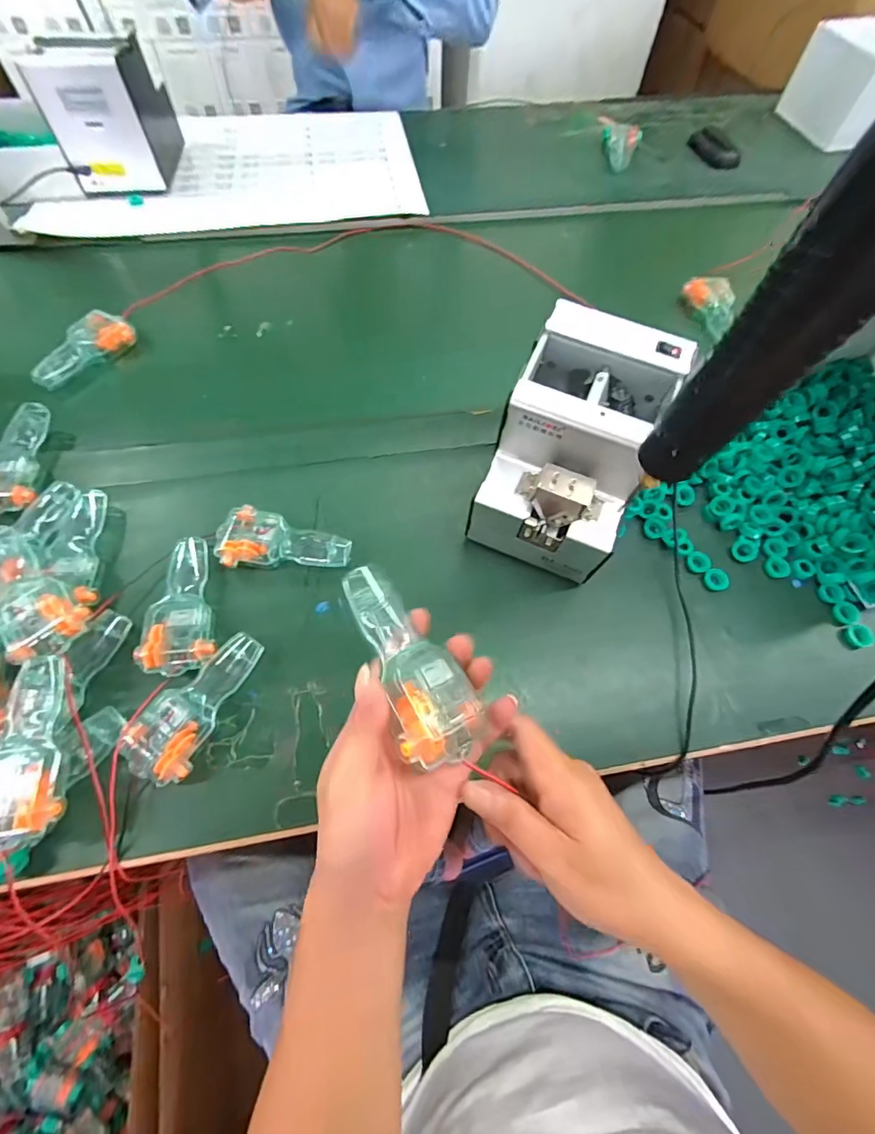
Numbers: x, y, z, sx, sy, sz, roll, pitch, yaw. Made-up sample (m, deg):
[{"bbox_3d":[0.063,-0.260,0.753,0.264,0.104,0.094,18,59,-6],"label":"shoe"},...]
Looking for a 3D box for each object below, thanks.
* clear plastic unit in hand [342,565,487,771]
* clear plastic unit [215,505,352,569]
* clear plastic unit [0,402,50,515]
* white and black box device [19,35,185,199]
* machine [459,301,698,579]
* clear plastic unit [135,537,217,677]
[{"bbox_3d":[-0.017,0.055,0.274,0.050,0.040,0.125,-27,71,-15],"label":"clear plastic unit in hand"},{"bbox_3d":[-0.148,-0.027,0.441,0.126,0.031,0.060,0,64,-2],"label":"clear plastic unit"},{"bbox_3d":[-0.430,-0.111,0.453,0.055,0.021,0.120,-7,64,-6],"label":"clear plastic unit"},{"bbox_3d":[-0.482,-0.679,0.676,0.119,0.151,0.176,-3,64,-4],"label":"white and black box device"},{"bbox_3d":[0.121,-0.103,0.417,0.125,0.162,0.175,20,65,8],"label":"machine"},{"bbox_3d":[-0.234,0.033,0.406,0.056,0.027,0.124,-14,65,-9],"label":"clear plastic unit"}]

